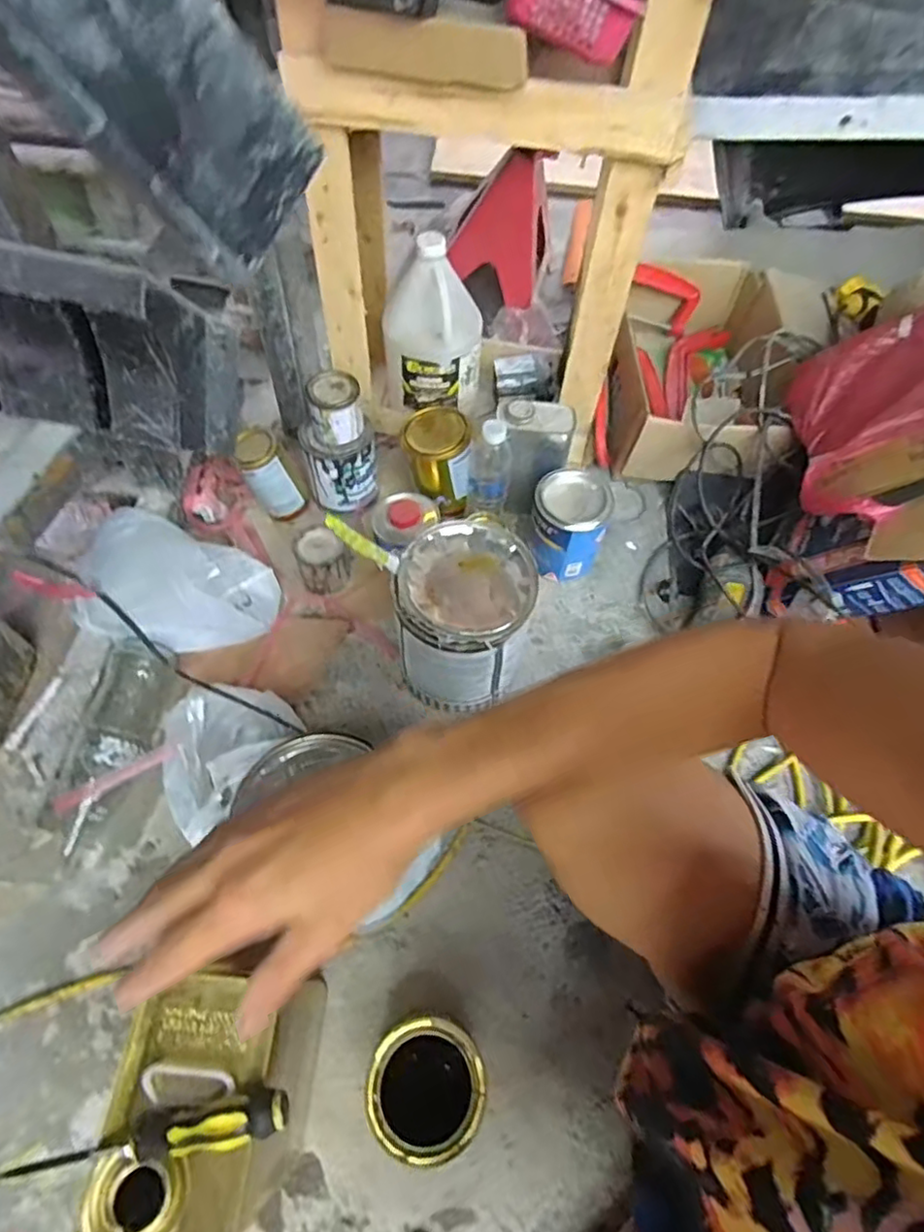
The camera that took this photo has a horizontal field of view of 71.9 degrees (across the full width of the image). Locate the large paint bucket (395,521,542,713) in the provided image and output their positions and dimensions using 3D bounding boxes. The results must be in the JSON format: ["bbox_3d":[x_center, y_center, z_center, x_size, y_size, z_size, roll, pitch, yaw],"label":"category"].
[{"bbox_3d":[0.002,0.006,0.792,0.152,0.200,0.157,1,61,-2],"label":"large paint bucket"}]

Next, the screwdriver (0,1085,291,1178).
[{"bbox_3d":[-0.214,0.356,0.432,0.189,0.031,0.030,-9,62,-7],"label":"screwdriver"}]

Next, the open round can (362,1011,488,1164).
[{"bbox_3d":[-0.033,0.444,0.610,0.101,0.136,0.102,1,61,-2],"label":"open round can"}]

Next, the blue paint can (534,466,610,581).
[{"bbox_3d":[0.152,-0.128,0.924,0.109,0.124,0.109,18,62,7],"label":"blue paint can"}]

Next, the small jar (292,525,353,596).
[{"bbox_3d":[-0.199,-0.079,0.916,0.072,0.080,0.069,1,61,-2],"label":"small jar"}]

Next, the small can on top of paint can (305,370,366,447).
[{"bbox_3d":[-0.175,-0.289,0.881,0.072,0.067,0.079,1,61,-2],"label":"small can on top of paint can"}]

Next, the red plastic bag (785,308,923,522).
[{"bbox_3d":[0.575,-0.263,0.799,0.281,0.081,0.325,-16,49,38],"label":"red plastic bag"}]

